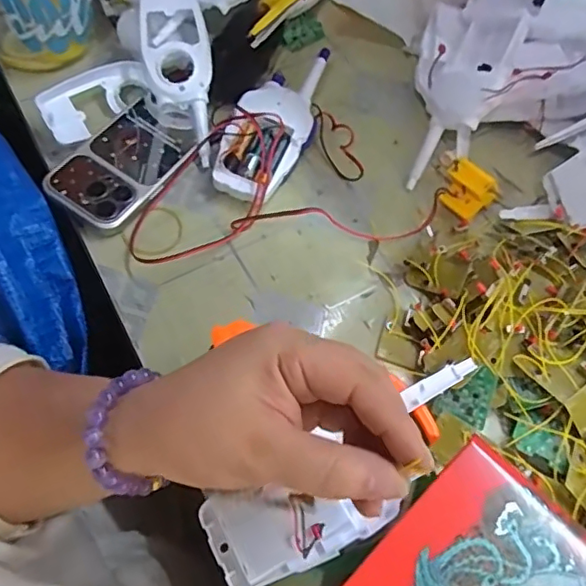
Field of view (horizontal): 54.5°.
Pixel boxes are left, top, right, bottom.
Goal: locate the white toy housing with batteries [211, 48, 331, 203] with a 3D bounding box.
[{"bbox_3d":[-0.010,-0.150,0.492,0.066,0.045,0.169,28,65,16],"label":"white toy housing with batteries"}]

